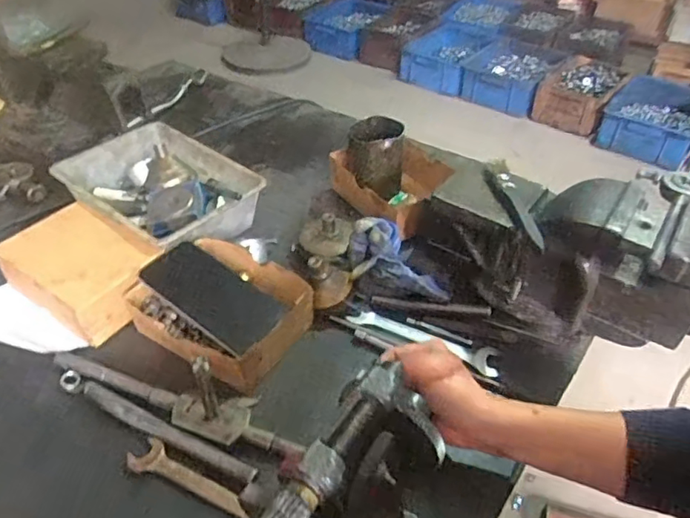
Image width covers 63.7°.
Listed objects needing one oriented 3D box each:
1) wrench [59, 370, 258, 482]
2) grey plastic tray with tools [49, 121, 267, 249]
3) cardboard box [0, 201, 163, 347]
[{"bbox_3d":[-0.183,0.155,0.525,0.235,0.017,0.016,20,45,20],"label":"wrench"},{"bbox_3d":[-0.250,-0.092,0.745,0.265,0.056,0.175,28,48,27],"label":"grey plastic tray with tools"},{"bbox_3d":[-0.302,0.012,0.648,0.178,0.055,0.122,26,48,25],"label":"cardboard box"}]

